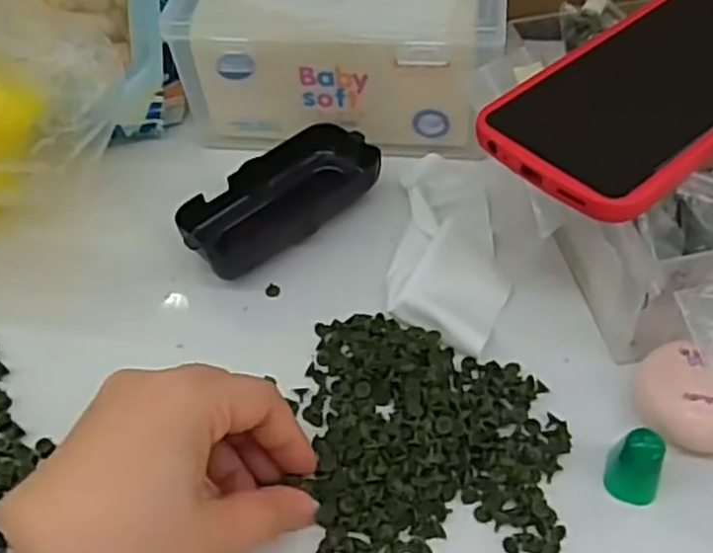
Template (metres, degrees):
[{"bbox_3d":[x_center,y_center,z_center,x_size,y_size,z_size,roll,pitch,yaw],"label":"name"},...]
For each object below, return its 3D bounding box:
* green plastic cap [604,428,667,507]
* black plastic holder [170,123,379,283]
[{"bbox_3d":[0.107,0.073,0.287,0.017,0.029,0.018,-2,50,3],"label":"green plastic cap"},{"bbox_3d":[-0.041,-0.042,0.401,0.107,0.023,0.051,-35,56,-22],"label":"black plastic holder"}]

